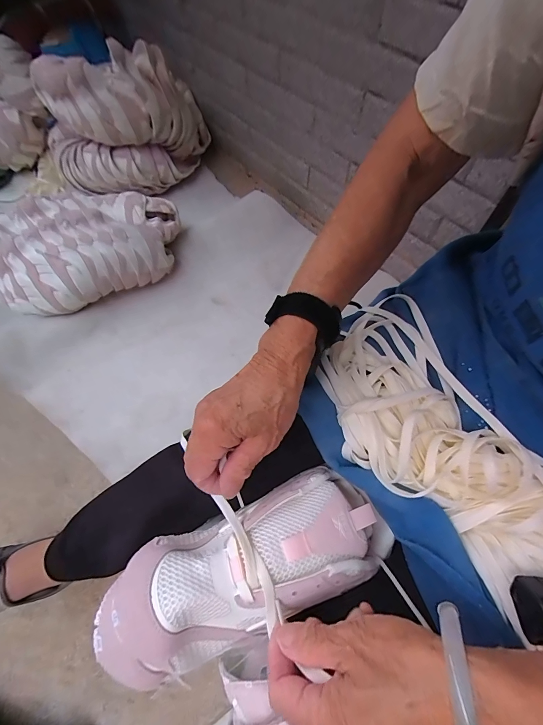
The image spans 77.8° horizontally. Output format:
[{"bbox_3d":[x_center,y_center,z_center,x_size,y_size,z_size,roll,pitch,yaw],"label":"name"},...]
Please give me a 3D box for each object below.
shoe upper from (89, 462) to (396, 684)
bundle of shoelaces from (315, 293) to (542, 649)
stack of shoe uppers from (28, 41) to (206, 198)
[{"bbox_3d":[-0.019,0.165,0.276,0.245,0.067,0.095,-18,63,-12],"label":"shoe upper"},{"bbox_3d":[0.152,0.072,0.284,0.130,0.037,0.295,-27,65,-16],"label":"bundle of shoelaces"},{"bbox_3d":[-0.401,-0.662,0.914,0.436,0.266,0.303,-22,64,-7],"label":"stack of shoe uppers"}]

